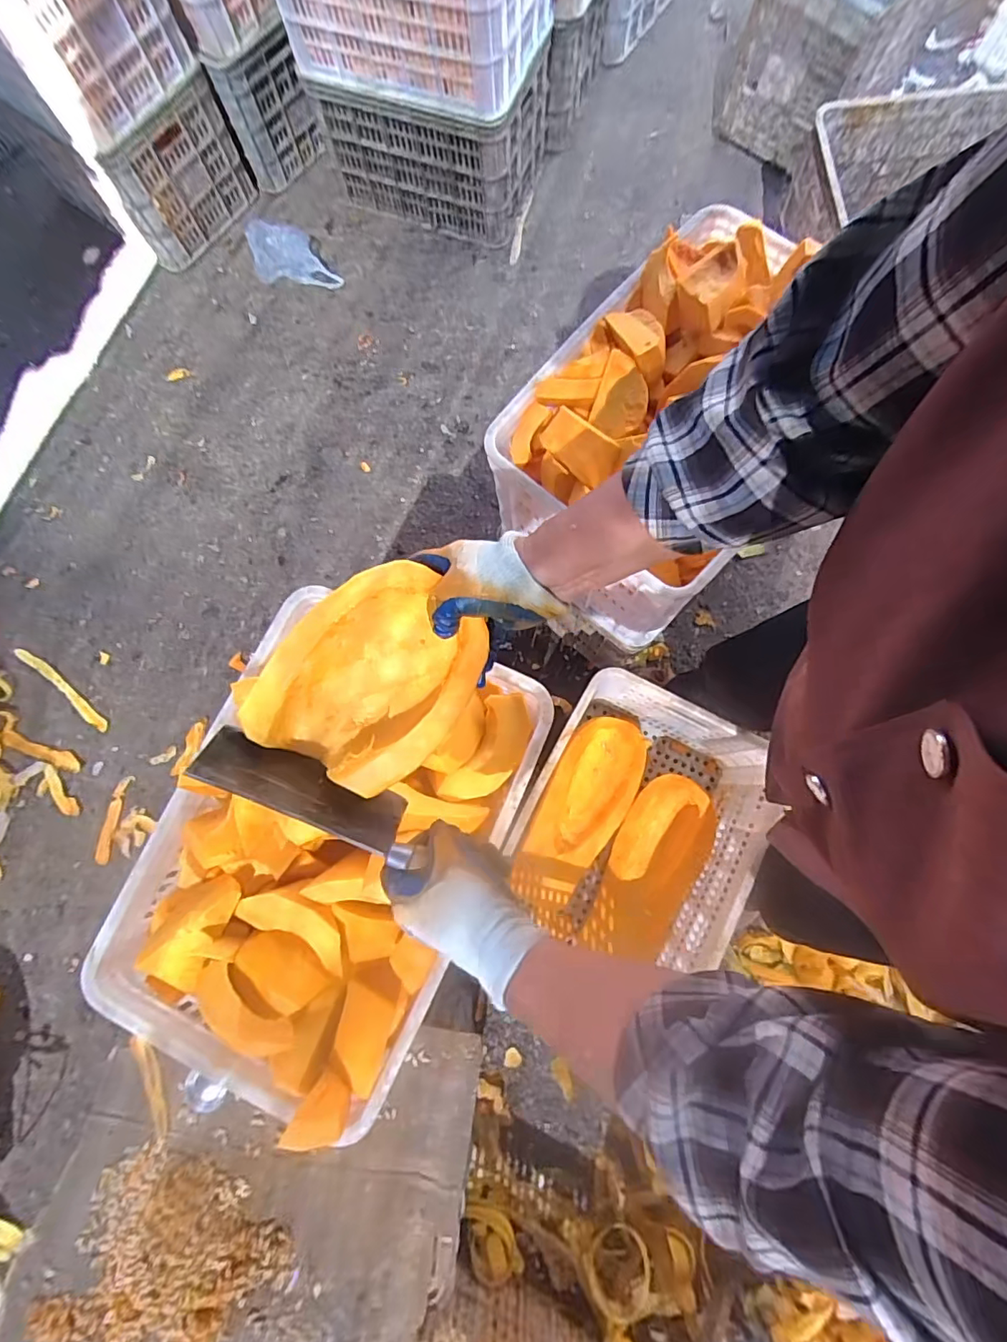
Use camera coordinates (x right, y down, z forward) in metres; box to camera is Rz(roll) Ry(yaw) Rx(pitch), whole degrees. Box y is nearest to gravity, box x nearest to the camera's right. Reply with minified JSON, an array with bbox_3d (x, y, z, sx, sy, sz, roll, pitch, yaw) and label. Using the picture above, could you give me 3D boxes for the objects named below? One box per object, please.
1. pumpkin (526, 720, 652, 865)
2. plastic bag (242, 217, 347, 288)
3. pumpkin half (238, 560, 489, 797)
[{"bbox_3d":[0.173,0.252,1.106,0.162,0.093,0.333,28,80,8],"label":"pumpkin"},{"bbox_3d":[-0.569,-1.124,1.453,0.254,0.068,0.169,-1,78,2],"label":"plastic bag"},{"bbox_3d":[-0.116,0.021,0.467,0.218,0.090,0.145,-45,86,7],"label":"pumpkin half"}]

